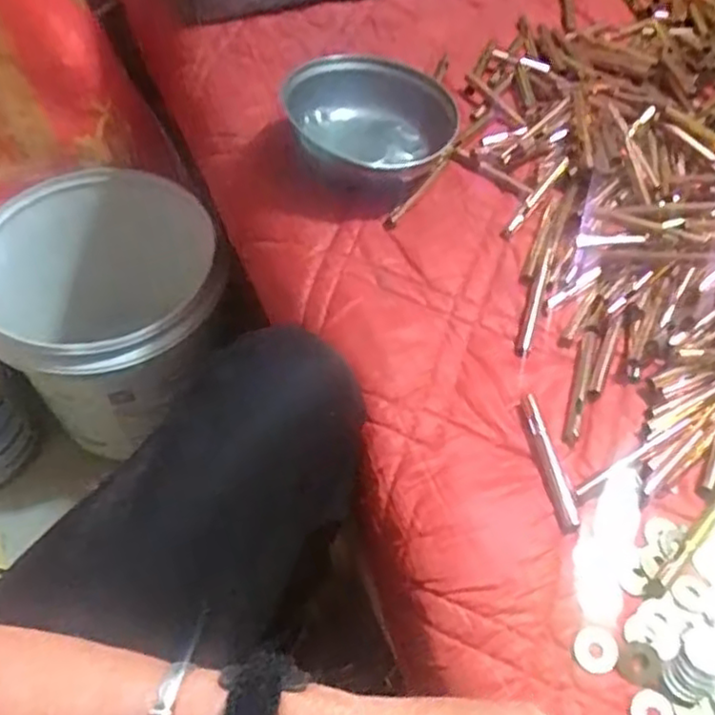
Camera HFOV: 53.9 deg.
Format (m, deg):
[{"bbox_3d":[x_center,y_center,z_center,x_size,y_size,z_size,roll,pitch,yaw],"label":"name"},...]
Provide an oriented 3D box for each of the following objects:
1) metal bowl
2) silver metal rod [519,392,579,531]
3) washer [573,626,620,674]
[{"bbox_3d":[0.017,-0.185,0.572,0.135,0.059,0.150,-11,56,-8],"label":"metal bowl"},{"bbox_3d":[0.118,0.063,0.437,0.012,0.013,0.093,-6,56,-6],"label":"silver metal rod"},{"bbox_3d":[0.127,0.155,0.373,0.023,0.004,0.022,1,55,-1],"label":"washer"}]

